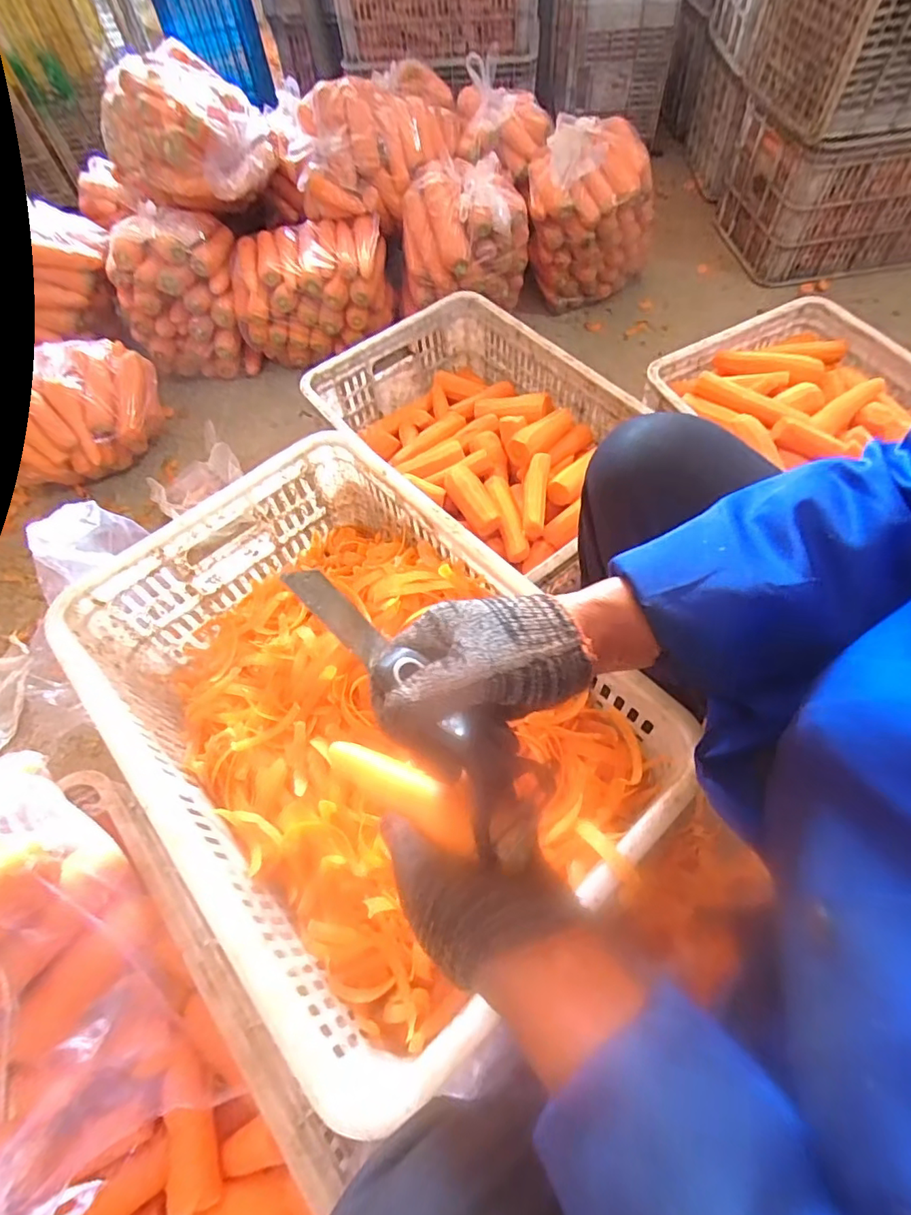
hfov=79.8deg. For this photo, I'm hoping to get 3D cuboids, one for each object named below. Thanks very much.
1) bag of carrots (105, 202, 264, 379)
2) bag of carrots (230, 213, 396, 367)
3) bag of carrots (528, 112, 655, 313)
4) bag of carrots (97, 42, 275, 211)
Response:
[{"bbox_3d":[-0.611,-0.706,1.233,0.258,0.296,0.223,-11,61,-2],"label":"bag of carrots"},{"bbox_3d":[-0.317,-0.720,1.226,0.346,0.198,0.230,-6,61,1],"label":"bag of carrots"},{"bbox_3d":[0.297,-0.842,1.204,0.274,0.317,0.208,7,62,8],"label":"bag of carrots"},{"bbox_3d":[-0.571,-1.018,1.165,0.324,0.183,0.273,-20,62,-7],"label":"bag of carrots"}]

